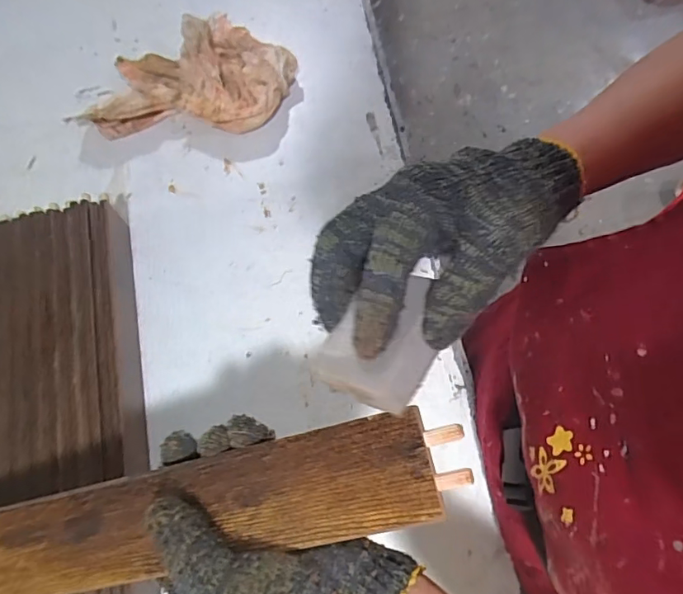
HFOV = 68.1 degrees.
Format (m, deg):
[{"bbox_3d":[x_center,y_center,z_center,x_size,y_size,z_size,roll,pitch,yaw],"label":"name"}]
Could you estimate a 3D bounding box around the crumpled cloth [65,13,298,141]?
[{"bbox_3d":[-0.162,-0.245,0.549,0.220,0.047,0.140,1,70,2],"label":"crumpled cloth"}]

